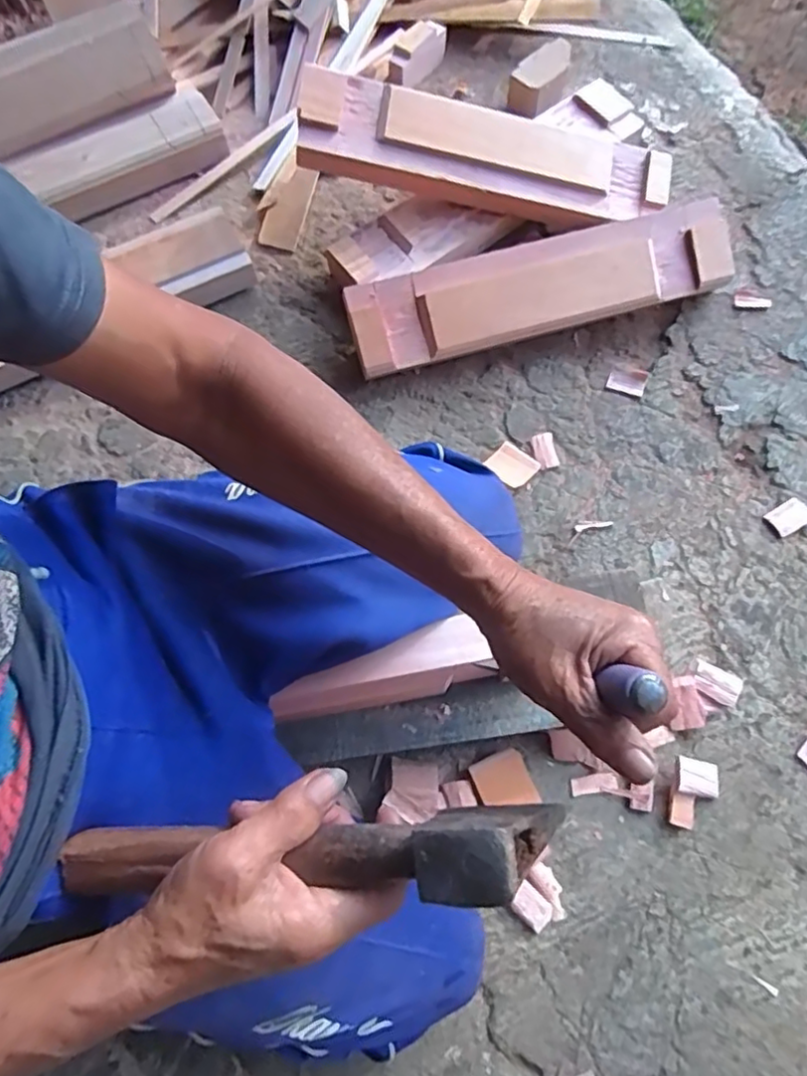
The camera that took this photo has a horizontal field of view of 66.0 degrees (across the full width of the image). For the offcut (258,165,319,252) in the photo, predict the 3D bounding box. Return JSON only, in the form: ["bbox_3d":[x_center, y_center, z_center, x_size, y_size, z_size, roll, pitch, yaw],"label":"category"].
[{"bbox_3d":[-0.171,-0.491,0.922,0.056,0.005,0.140,15,79,-1],"label":"offcut"}]

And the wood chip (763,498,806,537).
[{"bbox_3d":[0.465,-0.025,0.748,0.050,0.006,0.035,-31,73,-9],"label":"wood chip"}]

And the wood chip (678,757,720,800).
[{"bbox_3d":[0.304,0.249,0.646,0.043,0.023,0.036,10,68,4],"label":"wood chip"}]

